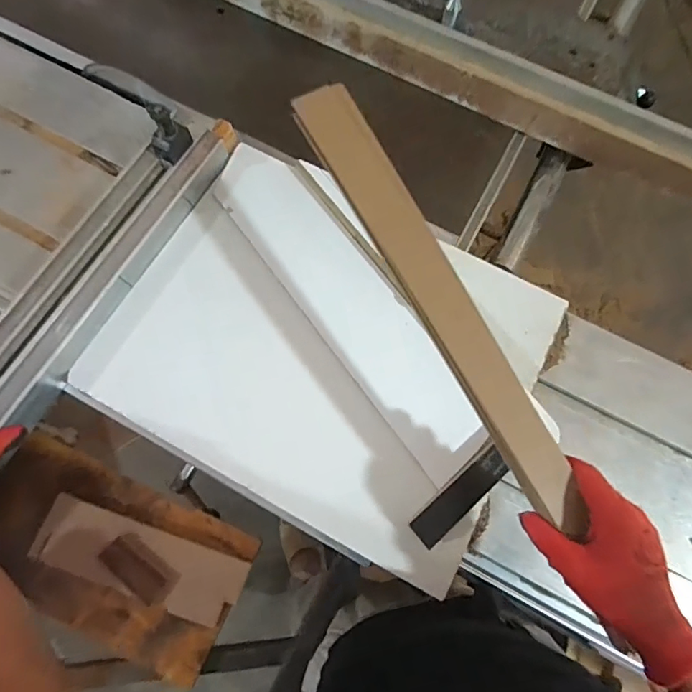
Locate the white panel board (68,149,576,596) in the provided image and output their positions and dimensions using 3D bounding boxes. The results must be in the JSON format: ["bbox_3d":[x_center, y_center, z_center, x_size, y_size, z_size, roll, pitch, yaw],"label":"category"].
[{"bbox_3d":[-0.015,-0.007,0.639,0.518,0.025,0.430,28,74,6],"label":"white panel board"}]

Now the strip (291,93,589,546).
[{"bbox_3d":[0.086,-0.044,0.432,0.052,0.021,0.446,-29,86,-11],"label":"strip"}]

